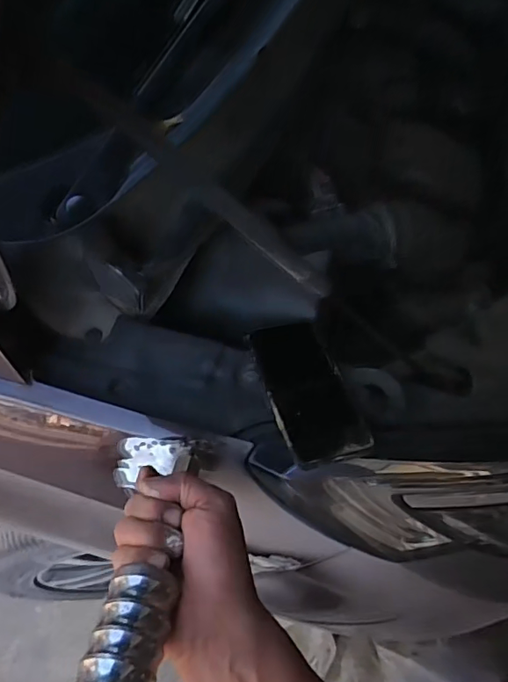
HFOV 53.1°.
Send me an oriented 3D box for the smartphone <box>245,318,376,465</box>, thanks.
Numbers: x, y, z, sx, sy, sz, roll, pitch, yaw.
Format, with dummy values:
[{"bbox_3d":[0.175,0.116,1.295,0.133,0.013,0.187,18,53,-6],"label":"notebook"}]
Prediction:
[{"bbox_3d":[0.050,0.043,0.484,0.073,0.008,0.156,-9,49,-16],"label":"smartphone"}]

